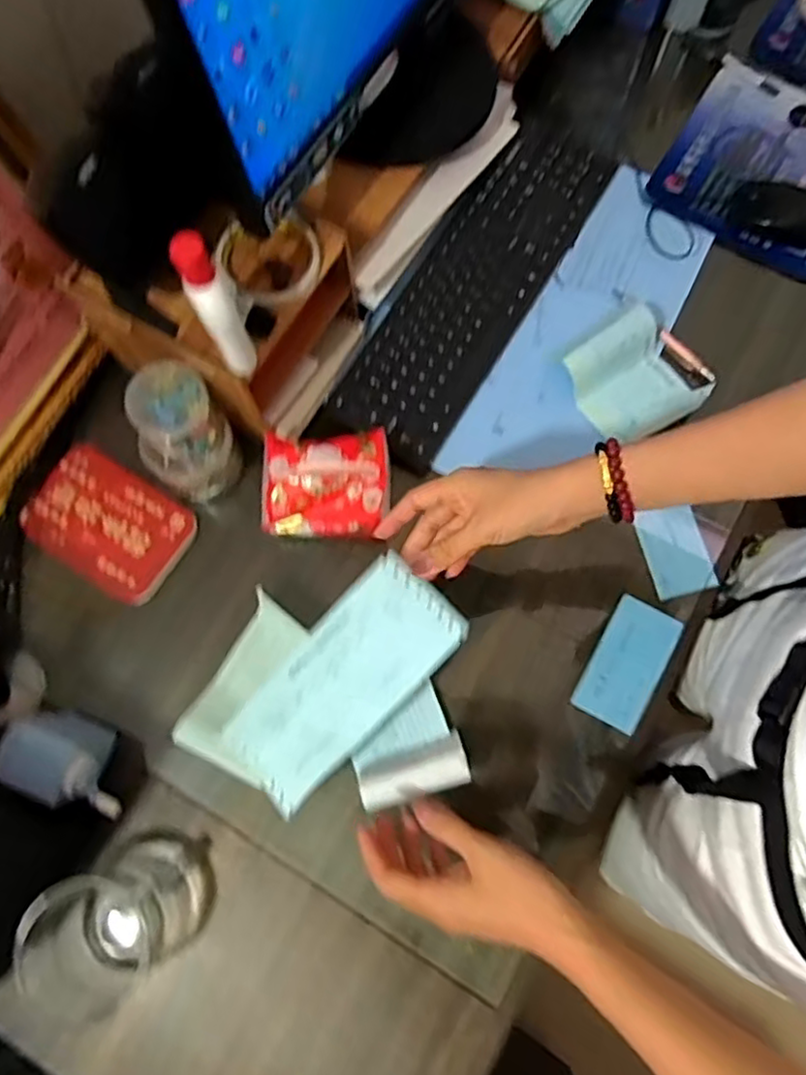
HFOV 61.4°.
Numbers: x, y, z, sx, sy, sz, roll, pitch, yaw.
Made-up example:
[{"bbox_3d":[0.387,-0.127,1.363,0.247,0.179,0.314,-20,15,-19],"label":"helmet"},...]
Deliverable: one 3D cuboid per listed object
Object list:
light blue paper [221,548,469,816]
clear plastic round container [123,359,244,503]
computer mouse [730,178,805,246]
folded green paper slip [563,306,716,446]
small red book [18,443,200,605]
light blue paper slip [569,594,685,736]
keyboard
[{"bbox_3d":[-0.047,0.115,0.546,0.092,0.017,0.200,44,91,10],"label":"light blue paper"},{"bbox_3d":[-0.209,-0.096,0.648,0.085,0.114,0.089,0,75,1],"label":"clear plastic round container"},{"bbox_3d":[0.419,-0.358,0.754,0.109,0.031,0.058,14,75,5],"label":"computer mouse"},{"bbox_3d":[0.236,-0.161,0.692,0.113,0.043,0.123,-38,77,-8],"label":"folded green paper slip"},{"bbox_3d":[-0.296,-0.015,0.687,0.165,0.008,0.113,32,78,10],"label":"small red book"},{"bbox_3d":[0.213,0.118,0.642,0.064,0.007,0.118,28,75,11],"label":"light blue paper slip"},{"bbox_3d":[0.078,-0.278,0.734,0.127,0.021,0.420,31,78,9],"label":"keyboard"}]

